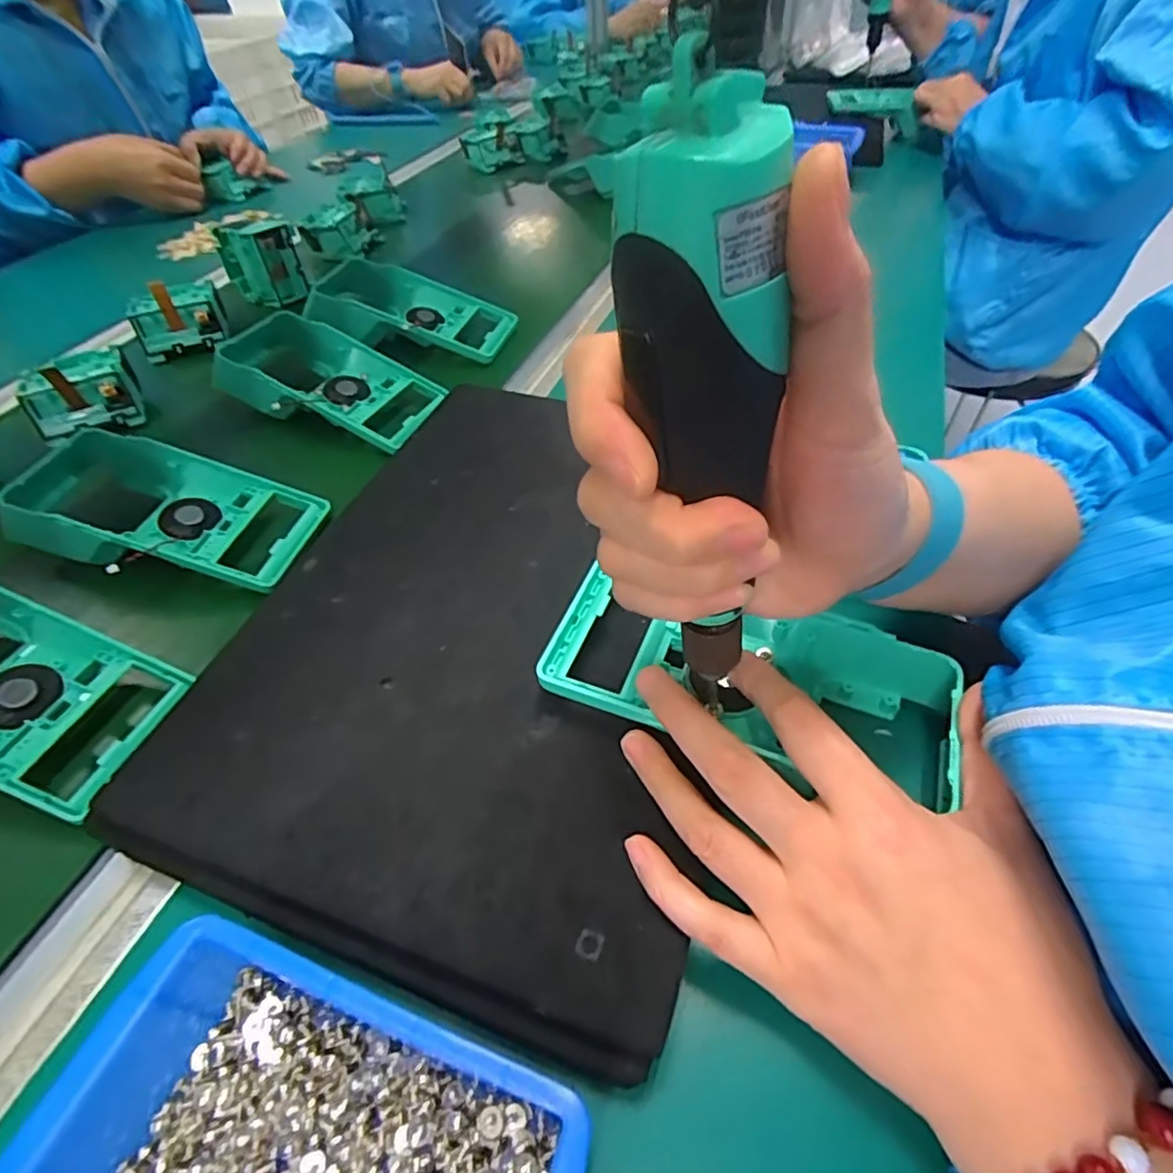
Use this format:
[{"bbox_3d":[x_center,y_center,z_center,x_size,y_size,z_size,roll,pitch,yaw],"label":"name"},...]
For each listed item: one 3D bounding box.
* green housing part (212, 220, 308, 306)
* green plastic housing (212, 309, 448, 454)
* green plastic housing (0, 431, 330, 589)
[{"bbox_3d":[-0.335,-0.336,0.639,0.059,0.073,0.067,-33,58,-30],"label":"green housing part"},{"bbox_3d":[-0.205,-0.164,0.496,0.183,0.050,0.089,19,49,13],"label":"green plastic housing"},{"bbox_3d":[-0.267,-0.049,0.395,0.184,0.041,0.088,7,49,6],"label":"green plastic housing"}]

